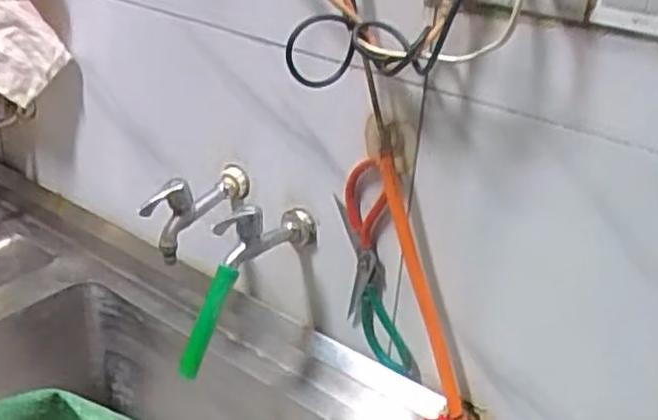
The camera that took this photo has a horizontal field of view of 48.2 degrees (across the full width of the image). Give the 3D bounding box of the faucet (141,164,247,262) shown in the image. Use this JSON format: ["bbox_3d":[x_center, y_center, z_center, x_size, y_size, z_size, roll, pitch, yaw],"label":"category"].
[{"bbox_3d":[-0.165,0.009,0.897,0.045,0.106,0.148,23,33,32],"label":"faucet"}]

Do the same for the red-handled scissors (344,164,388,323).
[{"bbox_3d":[0.040,0.041,0.824,0.052,0.224,0.010,22,38,31],"label":"red-handled scissors"}]

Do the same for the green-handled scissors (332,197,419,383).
[{"bbox_3d":[0.046,0.093,0.845,0.055,0.222,0.009,-11,14,39],"label":"green-handled scissors"}]

